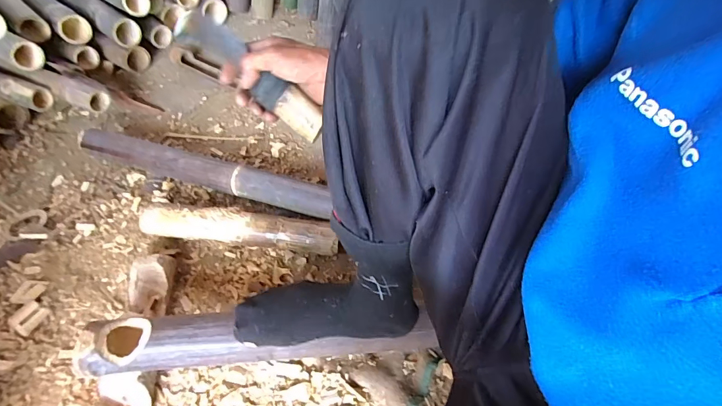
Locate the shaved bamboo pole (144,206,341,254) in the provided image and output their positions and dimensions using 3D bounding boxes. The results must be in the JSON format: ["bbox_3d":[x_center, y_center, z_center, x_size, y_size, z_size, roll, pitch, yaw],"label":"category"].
[{"bbox_3d":[-0.212,0.050,0.699,0.343,0.064,0.058,5,54,3],"label":"shaved bamboo pole"}]

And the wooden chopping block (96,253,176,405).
[{"bbox_3d":[-0.343,0.222,0.580,0.077,0.055,0.300,-5,54,-3],"label":"wooden chopping block"}]

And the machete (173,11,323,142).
[{"bbox_3d":[-0.139,-0.165,0.483,0.224,0.043,0.036,39,63,5],"label":"machete"}]

